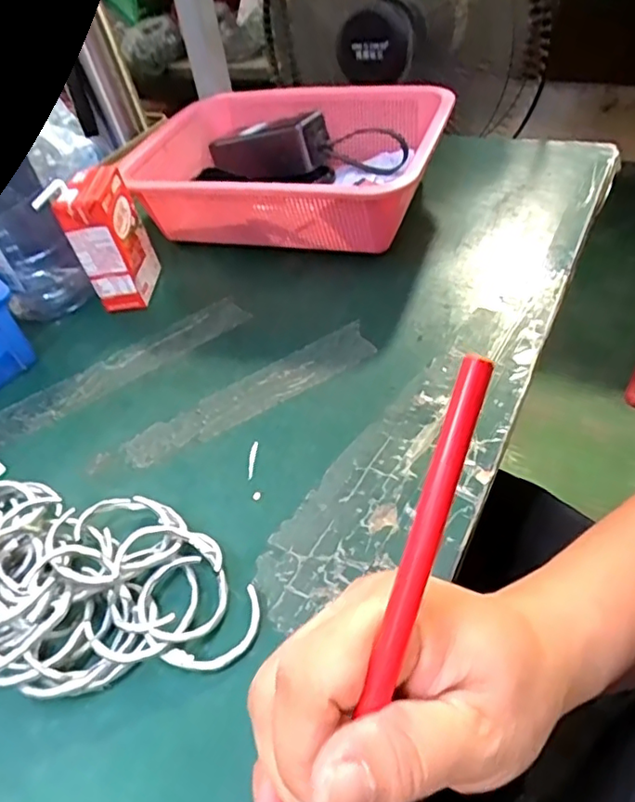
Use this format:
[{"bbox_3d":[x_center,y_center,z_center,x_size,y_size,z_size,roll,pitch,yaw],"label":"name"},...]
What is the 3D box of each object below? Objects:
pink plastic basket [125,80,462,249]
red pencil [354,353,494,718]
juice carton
[{"bbox_3d":[-0.038,-0.242,0.594,0.326,0.090,0.210,9,50,20],"label":"pink plastic basket"},{"bbox_3d":[0.021,0.065,0.160,0.009,0.007,0.160,17,89,21],"label":"red pencil"},{"bbox_3d":[-0.186,-0.145,0.515,0.044,0.111,0.071,-3,47,10],"label":"juice carton"}]

